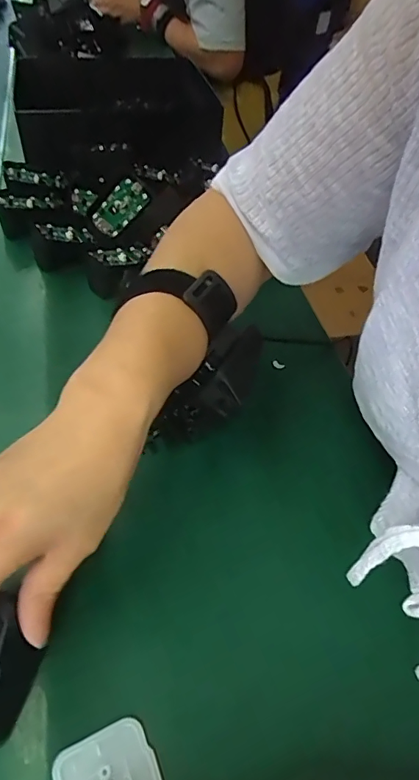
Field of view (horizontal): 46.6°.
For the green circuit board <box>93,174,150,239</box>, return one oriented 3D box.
[{"bbox_3d":[-0.090,-0.186,0.496,0.033,0.008,0.067,44,80,-17],"label":"green circuit board"}]

